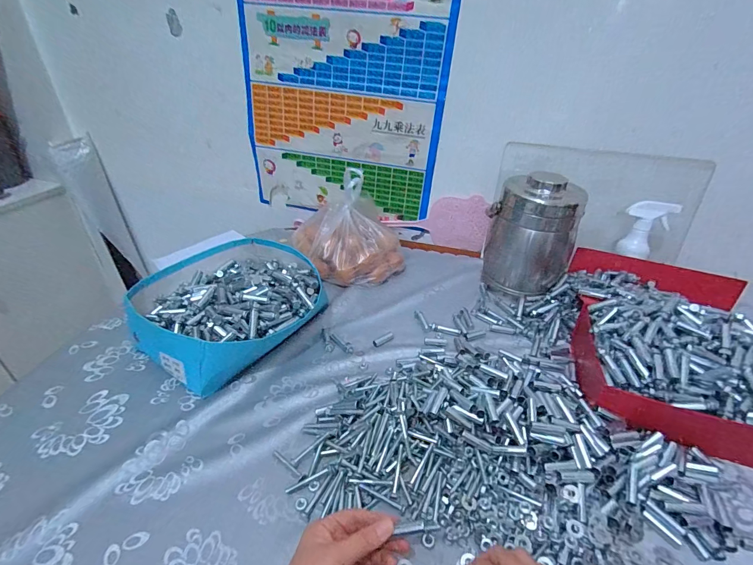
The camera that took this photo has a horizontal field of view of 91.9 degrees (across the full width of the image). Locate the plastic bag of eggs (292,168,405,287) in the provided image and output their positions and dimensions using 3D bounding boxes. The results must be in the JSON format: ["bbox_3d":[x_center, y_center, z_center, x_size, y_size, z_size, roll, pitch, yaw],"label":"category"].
[{"bbox_3d":[-0.061,-0.127,0.783,0.200,0.183,0.215,-15,39,-22],"label":"plastic bag of eggs"}]

